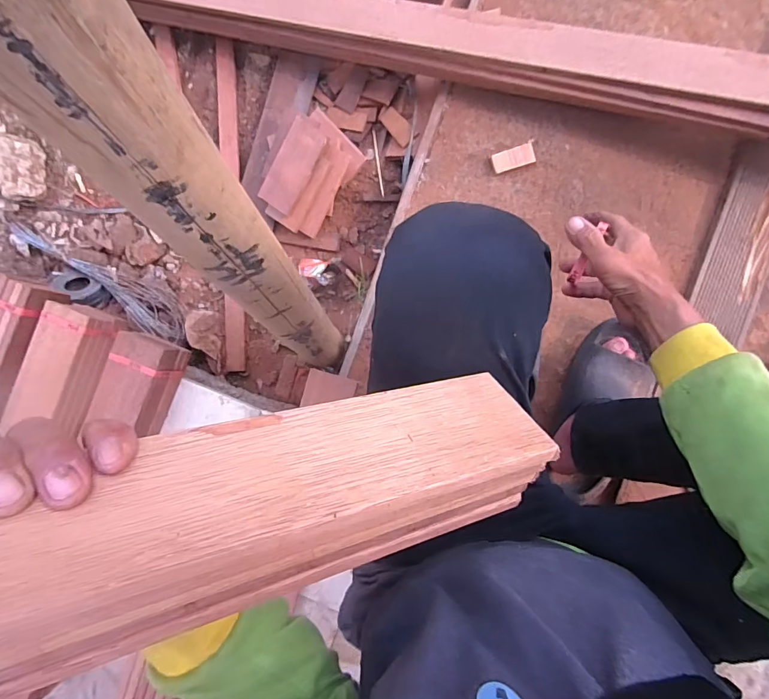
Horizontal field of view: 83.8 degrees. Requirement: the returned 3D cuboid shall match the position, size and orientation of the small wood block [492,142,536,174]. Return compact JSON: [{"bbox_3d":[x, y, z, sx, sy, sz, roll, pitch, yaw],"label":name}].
[{"bbox_3d":[0.204,-0.301,0.677,0.065,0.015,0.031,-17,88,4],"label":"small wood block"}]

